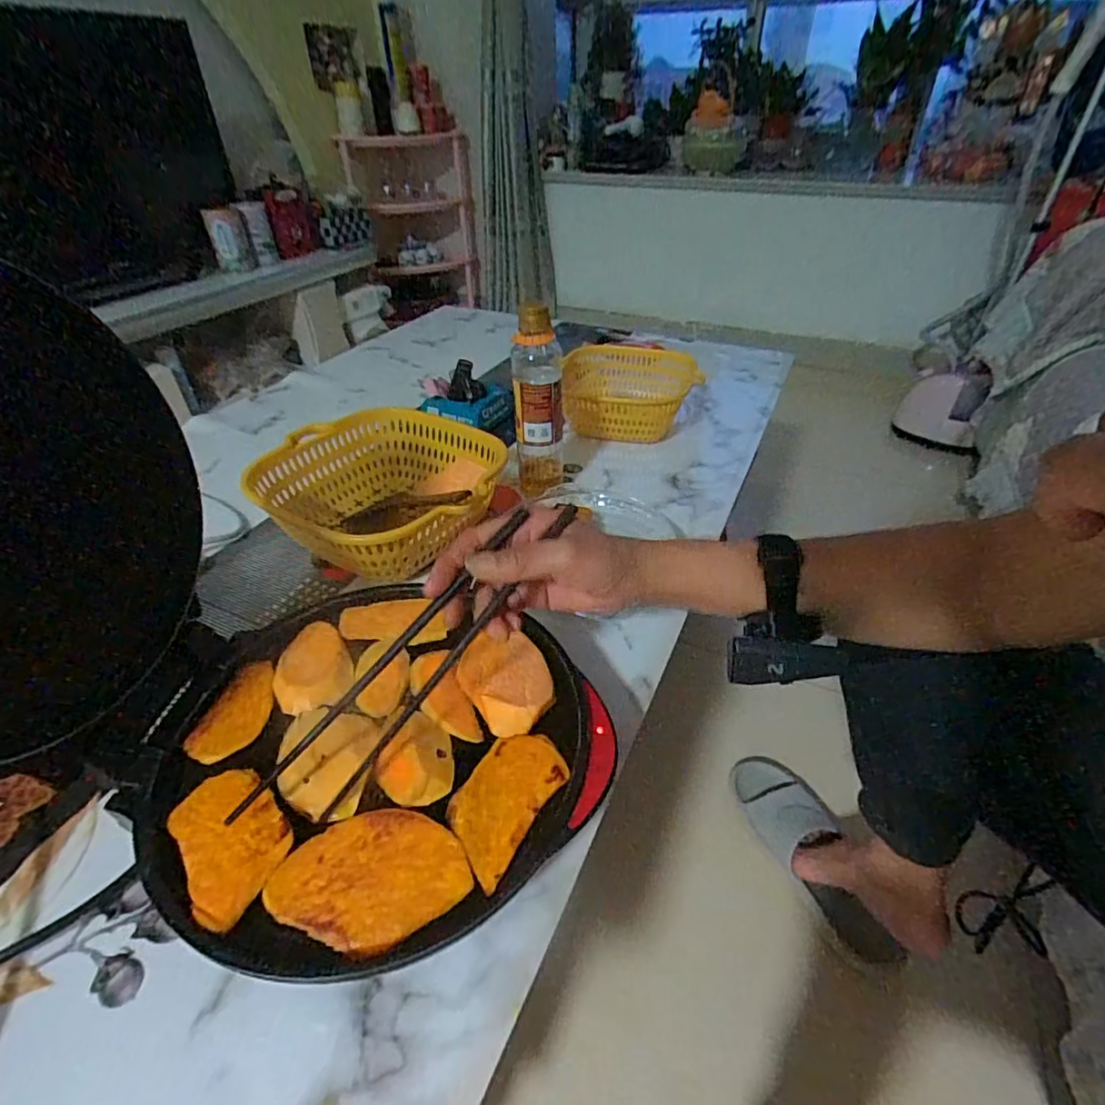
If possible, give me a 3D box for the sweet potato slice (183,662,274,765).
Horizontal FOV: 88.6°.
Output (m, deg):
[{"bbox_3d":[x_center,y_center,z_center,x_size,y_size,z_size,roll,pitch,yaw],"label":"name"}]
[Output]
[{"bbox_3d":[-0.219,0.111,0.401,0.042,0.004,0.079,8,40,11],"label":"sweet potato slice"}]

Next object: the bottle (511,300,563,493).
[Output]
[{"bbox_3d":[-0.015,-0.161,0.650,0.056,0.226,0.050,-1,39,0],"label":"bottle"}]

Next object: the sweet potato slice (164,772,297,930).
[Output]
[{"bbox_3d":[-0.185,0.161,0.325,0.053,0.008,0.095,-30,47,-32],"label":"sweet potato slice"}]

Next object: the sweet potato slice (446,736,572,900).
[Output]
[{"bbox_3d":[-0.030,0.151,0.352,0.052,0.011,0.092,22,44,25],"label":"sweet potato slice"}]

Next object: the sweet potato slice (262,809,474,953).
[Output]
[{"bbox_3d":[-0.101,0.179,0.313,0.101,0.011,0.068,-13,40,-15],"label":"sweet potato slice"}]

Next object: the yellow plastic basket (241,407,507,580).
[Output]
[{"bbox_3d":[-0.174,-0.059,0.621,0.242,0.108,0.225,0,39,0],"label":"yellow plastic basket"}]

